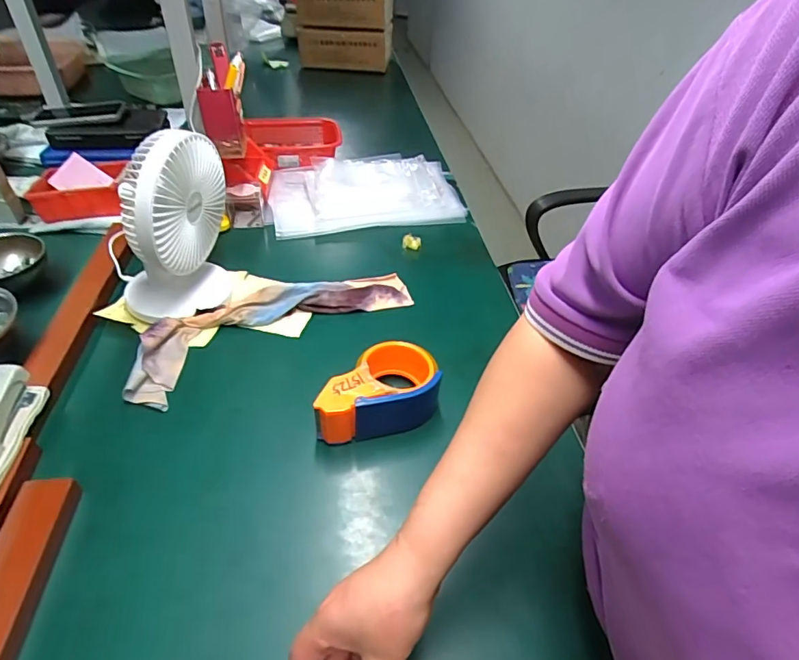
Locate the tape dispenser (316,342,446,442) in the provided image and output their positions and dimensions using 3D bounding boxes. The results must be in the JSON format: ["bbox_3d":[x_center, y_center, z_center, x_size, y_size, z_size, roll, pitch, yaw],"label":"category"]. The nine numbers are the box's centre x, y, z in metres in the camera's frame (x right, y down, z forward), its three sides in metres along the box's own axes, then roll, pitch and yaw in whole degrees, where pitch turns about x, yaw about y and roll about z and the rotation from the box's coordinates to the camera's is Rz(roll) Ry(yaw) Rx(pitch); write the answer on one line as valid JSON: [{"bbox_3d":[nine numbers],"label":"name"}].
[{"bbox_3d":[-0.027,0.065,0.543,0.132,0.064,0.088,-7,44,-14],"label":"tape dispenser"}]

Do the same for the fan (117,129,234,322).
[{"bbox_3d":[-0.299,-0.122,0.616,0.114,0.249,0.154,11,43,6],"label":"fan"}]

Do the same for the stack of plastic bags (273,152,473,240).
[{"bbox_3d":[-0.063,-0.263,0.899,0.334,0.044,0.220,-7,44,-13],"label":"stack of plastic bags"}]

